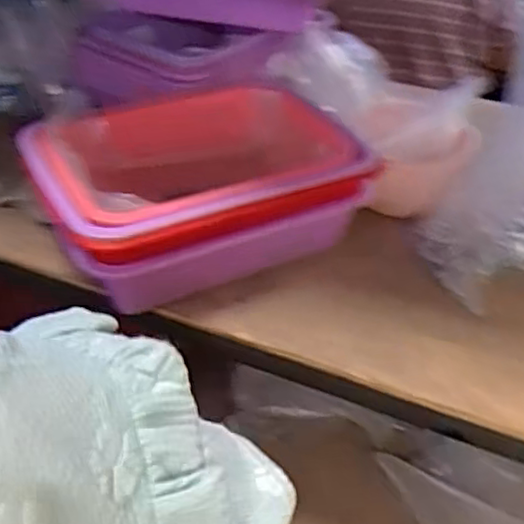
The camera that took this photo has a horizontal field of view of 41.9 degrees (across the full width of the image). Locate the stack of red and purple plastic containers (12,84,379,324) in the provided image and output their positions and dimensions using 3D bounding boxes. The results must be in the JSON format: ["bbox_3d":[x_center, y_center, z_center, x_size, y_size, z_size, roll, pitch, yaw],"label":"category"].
[{"bbox_3d":[-0.066,-0.074,0.696,0.297,0.115,0.226,-19,42,-24],"label":"stack of red and purple plastic containers"}]

